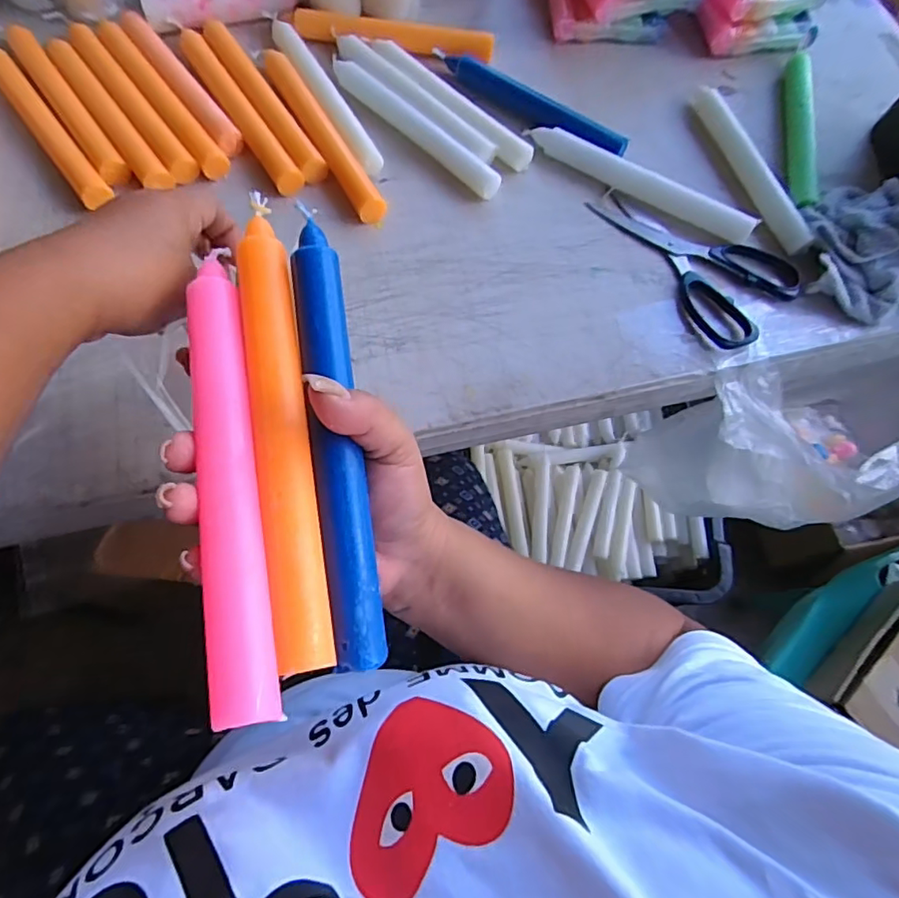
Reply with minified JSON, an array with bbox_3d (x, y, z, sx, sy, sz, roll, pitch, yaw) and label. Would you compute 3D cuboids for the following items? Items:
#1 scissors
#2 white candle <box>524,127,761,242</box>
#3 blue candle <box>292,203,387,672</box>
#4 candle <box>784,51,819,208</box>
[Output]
[{"bbox_3d":[0.207,-0.165,0.459,0.102,0.010,0.171,-32,74,-14],"label":"scissors"},{"bbox_3d":[0.164,-0.232,0.483,0.204,0.020,0.018,31,71,9],"label":"white candle"},{"bbox_3d":[-0.051,-0.013,0.243,0.020,0.016,0.205,-8,77,-6],"label":"blue candle"},{"bbox_3d":[0.325,-0.295,0.518,0.018,0.027,0.188,9,69,1],"label":"candle"}]

